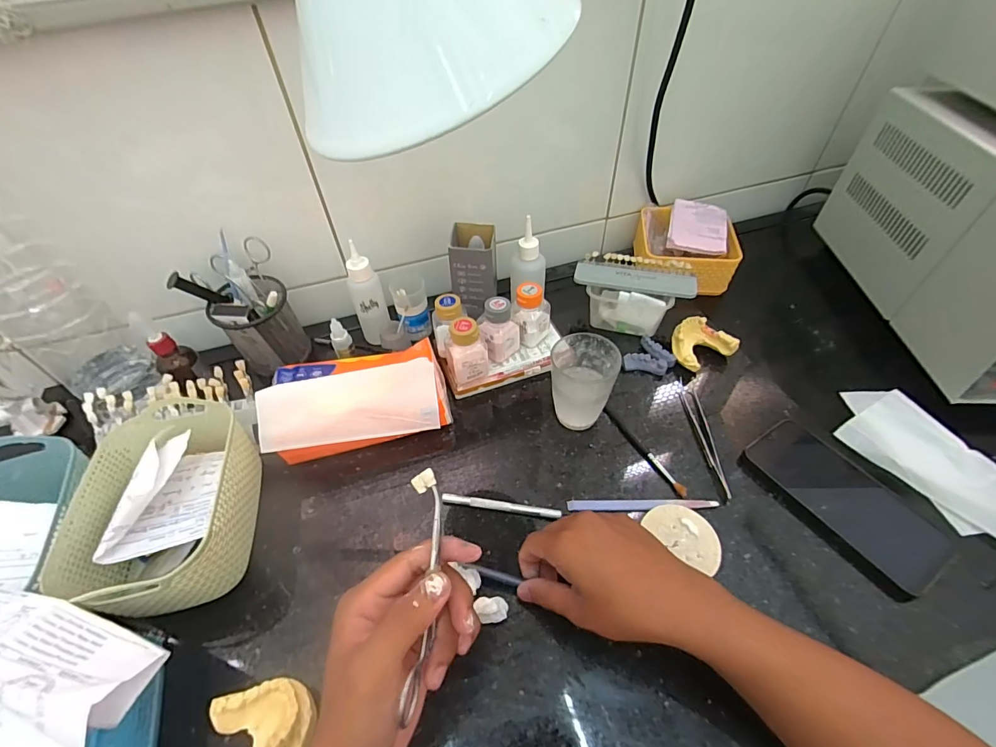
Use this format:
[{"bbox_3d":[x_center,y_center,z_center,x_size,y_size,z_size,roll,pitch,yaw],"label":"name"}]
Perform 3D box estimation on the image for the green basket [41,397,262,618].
[{"bbox_3d":[-0.292,0.111,0.398,0.122,0.085,0.198,-13,49,-7],"label":"green basket"}]

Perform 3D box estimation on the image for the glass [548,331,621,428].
[{"bbox_3d":[0.089,0.013,0.460,0.065,0.092,0.065,6,49,9],"label":"glass"}]

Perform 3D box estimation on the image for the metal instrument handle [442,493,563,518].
[{"bbox_3d":[0.003,0.127,0.418,0.113,0.009,0.011,5,49,8],"label":"metal instrument handle"}]

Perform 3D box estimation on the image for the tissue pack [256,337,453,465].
[{"bbox_3d":[-0.150,0.025,0.471,0.184,0.079,0.103,-12,49,-7],"label":"tissue pack"}]

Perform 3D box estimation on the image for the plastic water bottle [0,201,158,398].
[{"bbox_3d":[-0.457,-0.081,0.422,0.082,0.272,0.080,31,57,27],"label":"plastic water bottle"}]

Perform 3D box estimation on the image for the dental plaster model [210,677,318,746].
[{"bbox_3d":[-0.157,0.248,0.307,0.056,0.027,0.073,-37,56,-25],"label":"dental plaster model"}]

